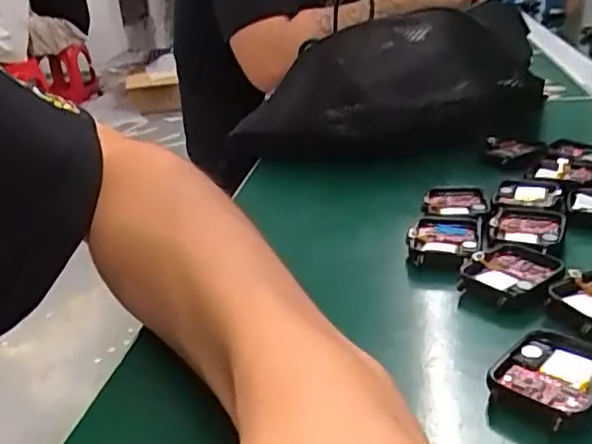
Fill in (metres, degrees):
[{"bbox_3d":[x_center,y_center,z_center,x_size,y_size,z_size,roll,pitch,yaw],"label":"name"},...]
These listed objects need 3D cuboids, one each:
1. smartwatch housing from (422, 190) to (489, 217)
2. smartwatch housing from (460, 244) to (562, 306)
[{"bbox_3d":[0.096,-0.012,0.372,0.037,0.005,0.035,2,25,14],"label":"smartwatch housing"},{"bbox_3d":[0.103,0.022,0.297,0.044,0.007,0.035,-22,29,-34],"label":"smartwatch housing"}]

